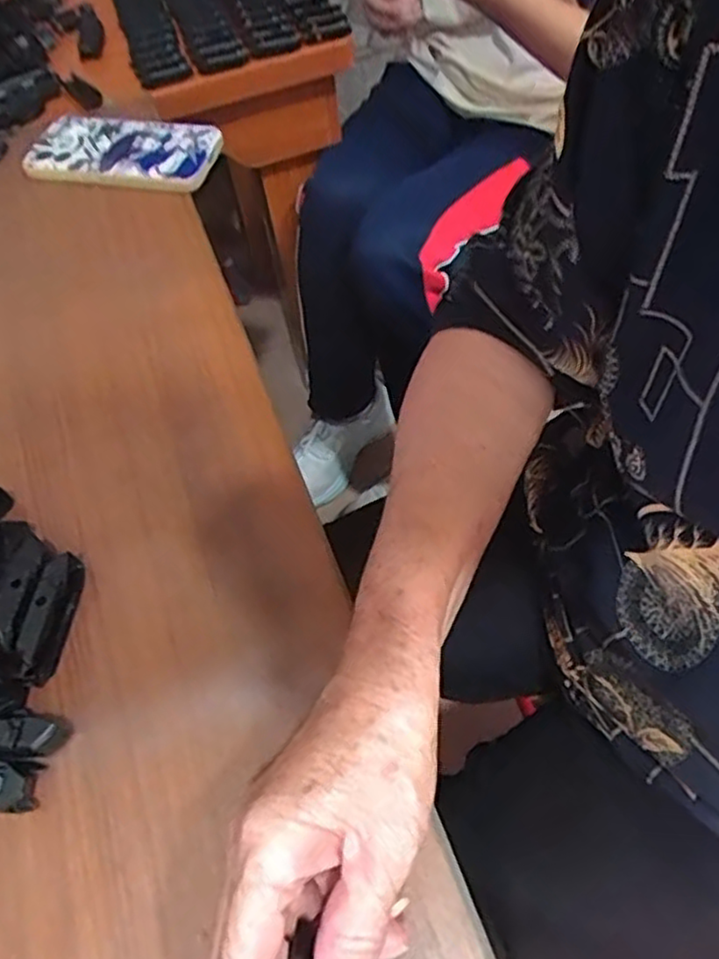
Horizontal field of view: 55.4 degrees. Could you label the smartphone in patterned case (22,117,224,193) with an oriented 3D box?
[{"bbox_3d":[-0.206,-0.282,0.591,0.165,0.016,0.078,11,59,11],"label":"smartphone in patterned case"}]

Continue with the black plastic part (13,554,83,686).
[{"bbox_3d":[-0.162,0.071,0.357,0.015,0.021,0.066,4,58,7],"label":"black plastic part"}]

